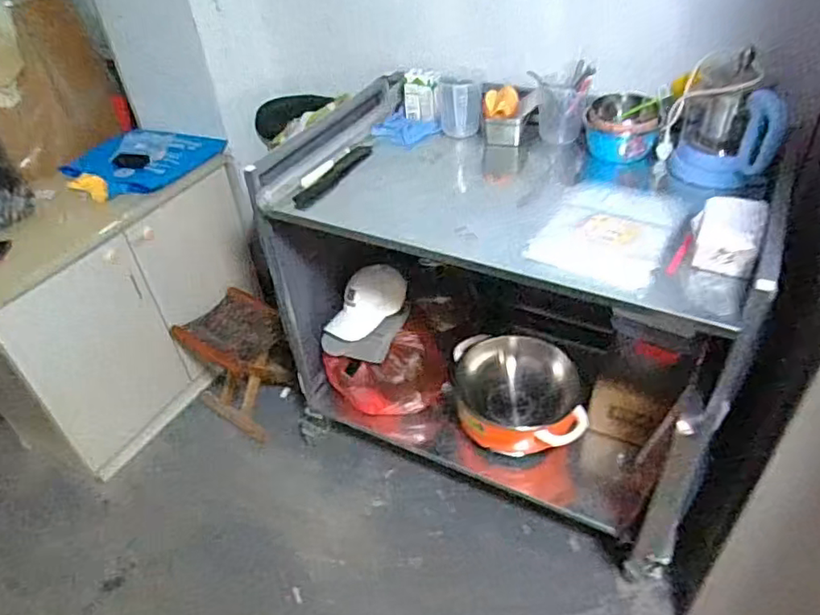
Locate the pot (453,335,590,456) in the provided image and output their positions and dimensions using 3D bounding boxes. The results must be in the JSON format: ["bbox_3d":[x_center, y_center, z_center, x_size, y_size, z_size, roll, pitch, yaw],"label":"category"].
[{"bbox_3d":[0.276,0.226,1.563,0.351,0.192,0.277,7,42,13],"label":"pot"}]

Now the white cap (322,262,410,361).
[{"bbox_3d":[-0.123,0.005,1.679,0.226,0.138,0.244,-2,41,2],"label":"white cap"}]

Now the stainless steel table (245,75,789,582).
[{"bbox_3d":[0.242,0.010,1.542,1.070,0.865,0.607,18,45,25],"label":"stainless steel table"}]

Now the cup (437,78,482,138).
[{"bbox_3d":[0.124,-0.507,1.490,0.100,0.134,0.103,-3,40,2],"label":"cup"}]

